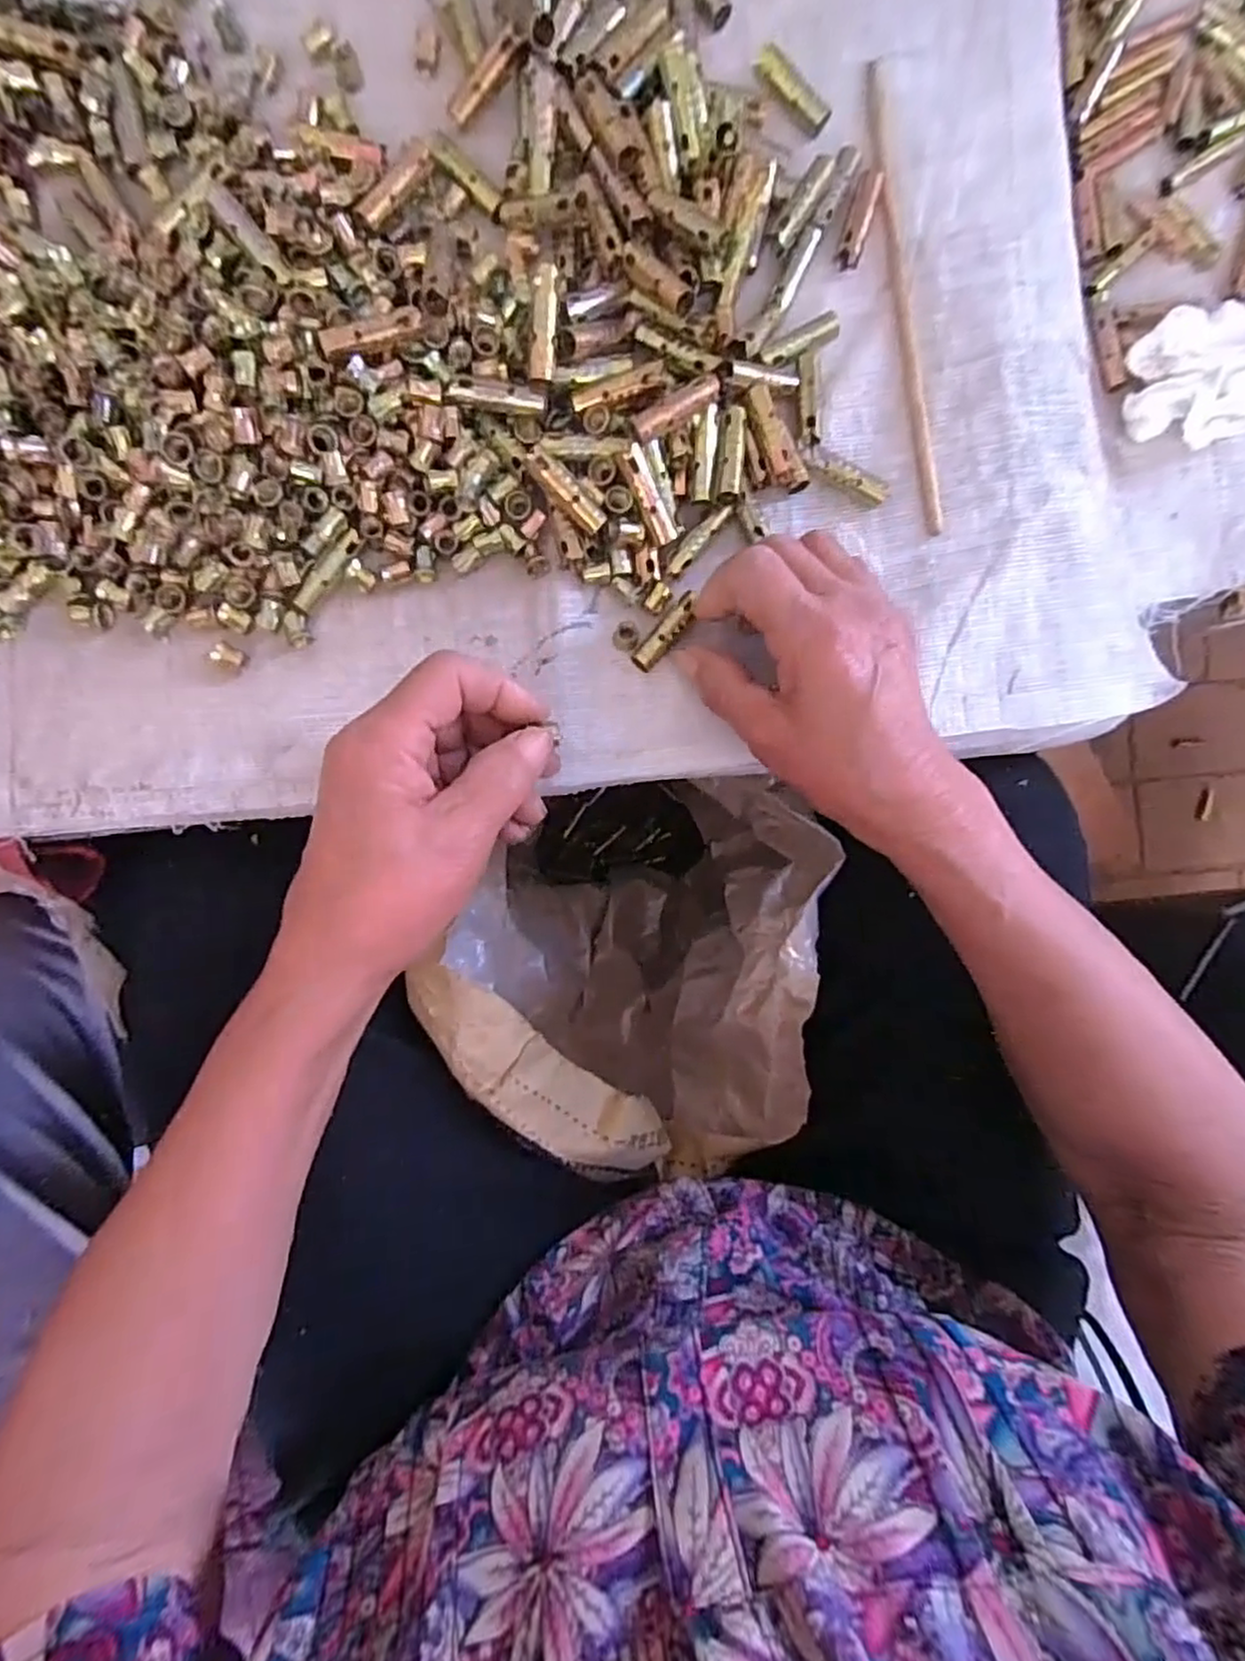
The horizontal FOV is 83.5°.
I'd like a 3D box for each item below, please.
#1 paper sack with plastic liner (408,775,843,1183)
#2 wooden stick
[{"bbox_3d":[0.011,0.083,0.462,0.215,0.264,0.218,30,88,-5],"label":"paper sack with plastic liner"},{"bbox_3d":[0.130,-0.246,0.322,0.009,0.004,0.214,-8,91,-6],"label":"wooden stick"}]

